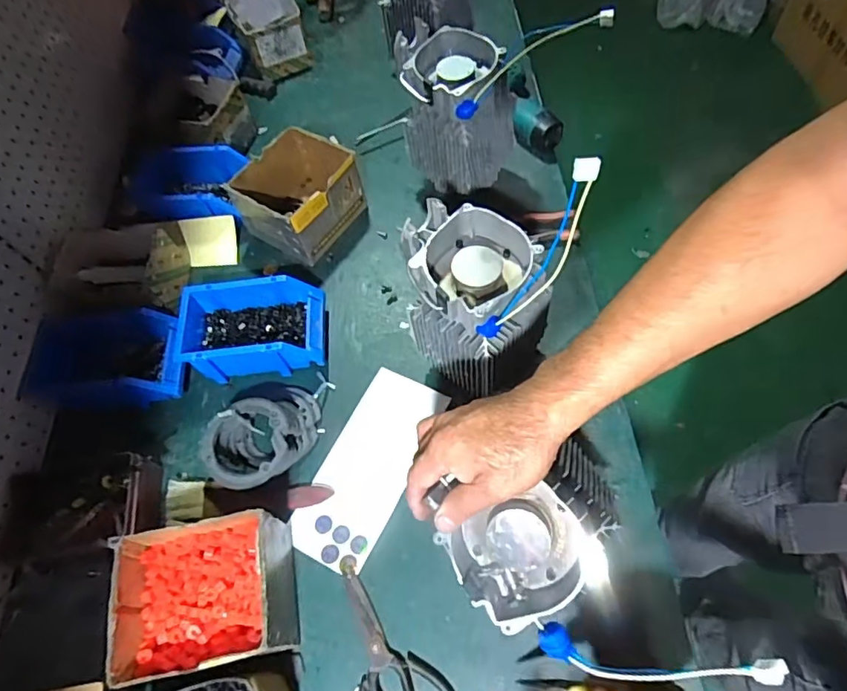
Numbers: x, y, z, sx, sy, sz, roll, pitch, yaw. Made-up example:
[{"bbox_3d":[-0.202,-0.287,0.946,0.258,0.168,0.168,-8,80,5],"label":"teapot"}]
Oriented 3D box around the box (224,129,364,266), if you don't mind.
[{"bbox_3d":[-0.181,-0.227,0.817,0.133,0.100,0.156,32,69,21],"label":"box"}]

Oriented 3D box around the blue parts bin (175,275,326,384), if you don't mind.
[{"bbox_3d":[-0.231,-0.021,0.724,0.193,0.066,0.118,-7,61,2],"label":"blue parts bin"}]

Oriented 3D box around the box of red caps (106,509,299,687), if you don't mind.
[{"bbox_3d":[-0.219,0.256,0.558,0.159,0.094,0.138,-12,61,-1],"label":"box of red caps"}]

